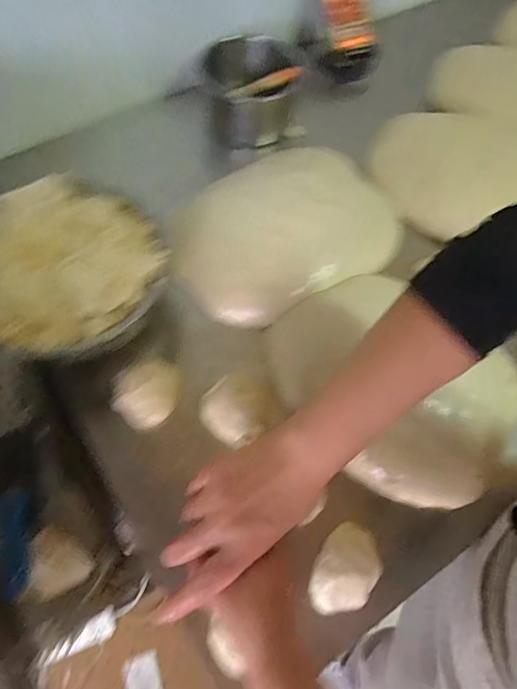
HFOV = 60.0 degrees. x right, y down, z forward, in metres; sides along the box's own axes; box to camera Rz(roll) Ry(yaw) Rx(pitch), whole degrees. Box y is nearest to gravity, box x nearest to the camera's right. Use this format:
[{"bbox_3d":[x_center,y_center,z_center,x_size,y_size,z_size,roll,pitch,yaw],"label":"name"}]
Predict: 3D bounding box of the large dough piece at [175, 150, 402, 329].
[{"bbox_3d":[0.041,-0.167,0.613,0.322,0.056,0.234,-32,70,-17],"label":"large dough piece"}]

